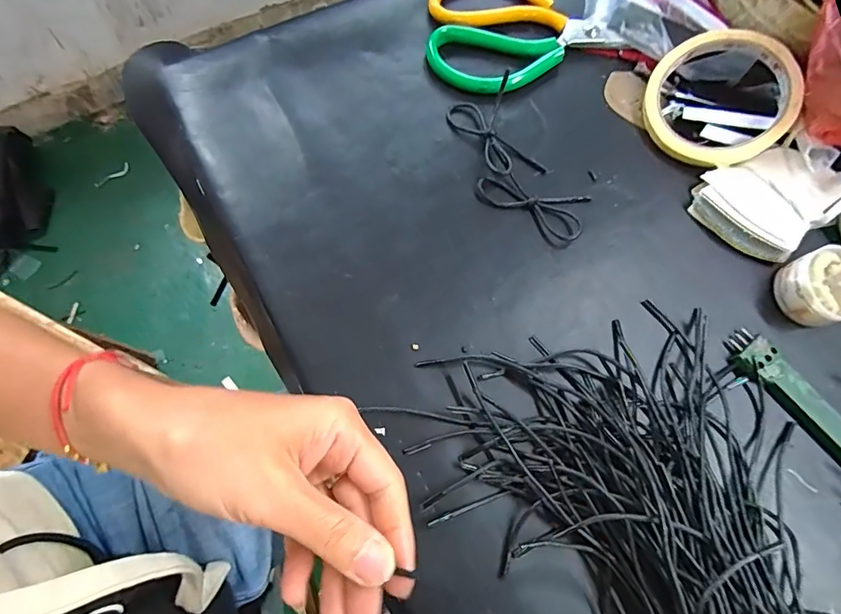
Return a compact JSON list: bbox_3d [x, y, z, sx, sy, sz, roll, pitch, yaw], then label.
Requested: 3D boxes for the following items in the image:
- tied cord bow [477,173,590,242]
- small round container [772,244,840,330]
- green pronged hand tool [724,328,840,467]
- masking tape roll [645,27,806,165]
[{"bbox_3d":[0.074,-0.070,0.309,0.073,0.011,0.038,20,74,4],"label":"tied cord bow"},{"bbox_3d":[0.251,-0.014,0.281,0.045,0.035,0.044,1,73,-2],"label":"small round container"},{"bbox_3d":[0.230,0.061,0.278,0.024,0.012,0.106,-37,78,-12],"label":"green pronged hand tool"},{"bbox_3d":[0.204,-0.143,0.317,0.092,0.012,0.092,-1,88,18],"label":"masking tape roll"}]

